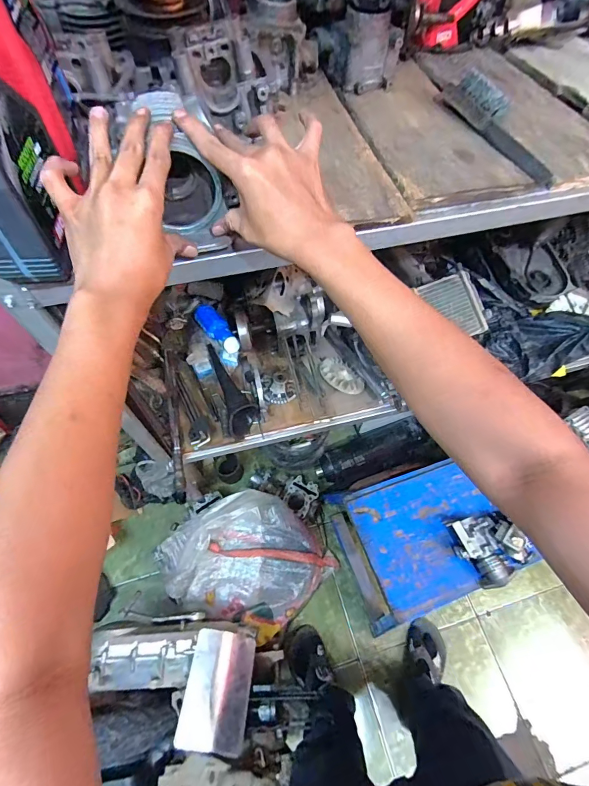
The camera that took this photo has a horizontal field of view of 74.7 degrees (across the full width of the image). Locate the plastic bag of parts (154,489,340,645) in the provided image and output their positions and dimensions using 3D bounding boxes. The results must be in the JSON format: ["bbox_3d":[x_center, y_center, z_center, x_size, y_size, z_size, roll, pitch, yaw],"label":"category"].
[{"bbox_3d":[-0.146,0.507,1.169,0.435,0.229,0.397,36,67,17],"label":"plastic bag of parts"}]

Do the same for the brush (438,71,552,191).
[{"bbox_3d":[0.286,-0.382,0.543,0.050,0.035,0.238,-15,63,-9],"label":"brush"}]

